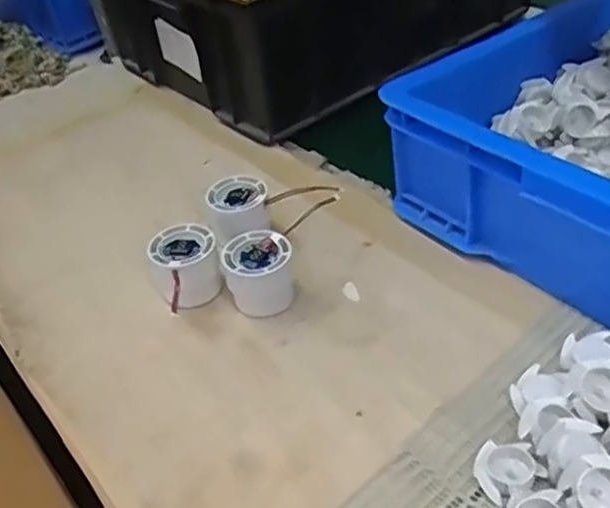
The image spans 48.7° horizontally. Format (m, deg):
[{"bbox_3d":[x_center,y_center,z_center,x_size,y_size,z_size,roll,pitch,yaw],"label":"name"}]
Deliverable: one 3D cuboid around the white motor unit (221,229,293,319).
[{"bbox_3d":[-0.036,0.016,0.536,0.052,0.049,0.050,-9,39,-3],"label":"white motor unit"}]

